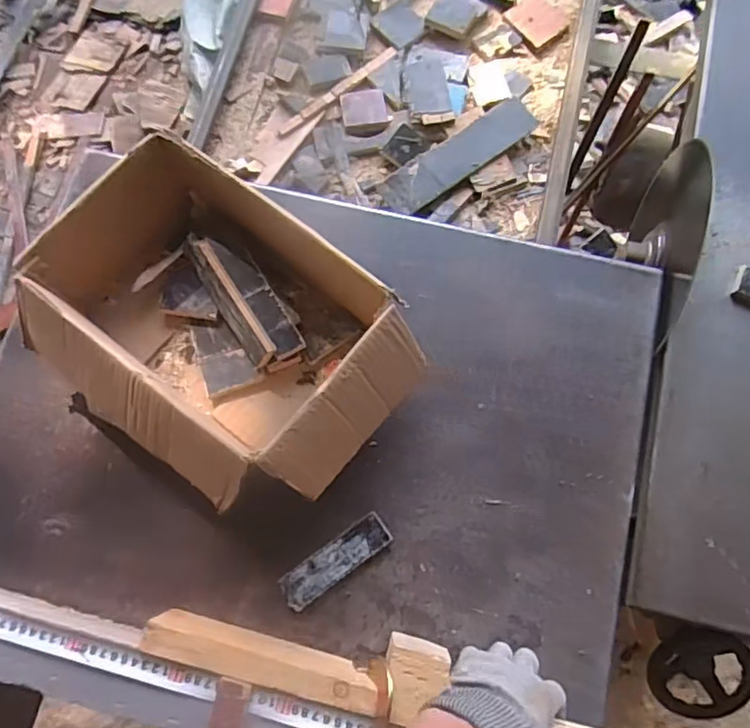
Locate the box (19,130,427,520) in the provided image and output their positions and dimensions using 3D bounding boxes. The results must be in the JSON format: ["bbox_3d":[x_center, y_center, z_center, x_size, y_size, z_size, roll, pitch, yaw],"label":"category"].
[{"bbox_3d":[-0.152,-0.031,0.602,0.361,0.123,0.266,35,79,9],"label":"box"}]

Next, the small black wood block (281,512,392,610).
[{"bbox_3d":[-0.039,0.199,0.600,0.119,0.013,0.038,-36,79,-7],"label":"small black wood block"}]

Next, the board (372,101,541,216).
[{"bbox_3d":[0.108,-0.270,0.774,0.220,0.016,0.061,-34,77,-9],"label":"board"}]

